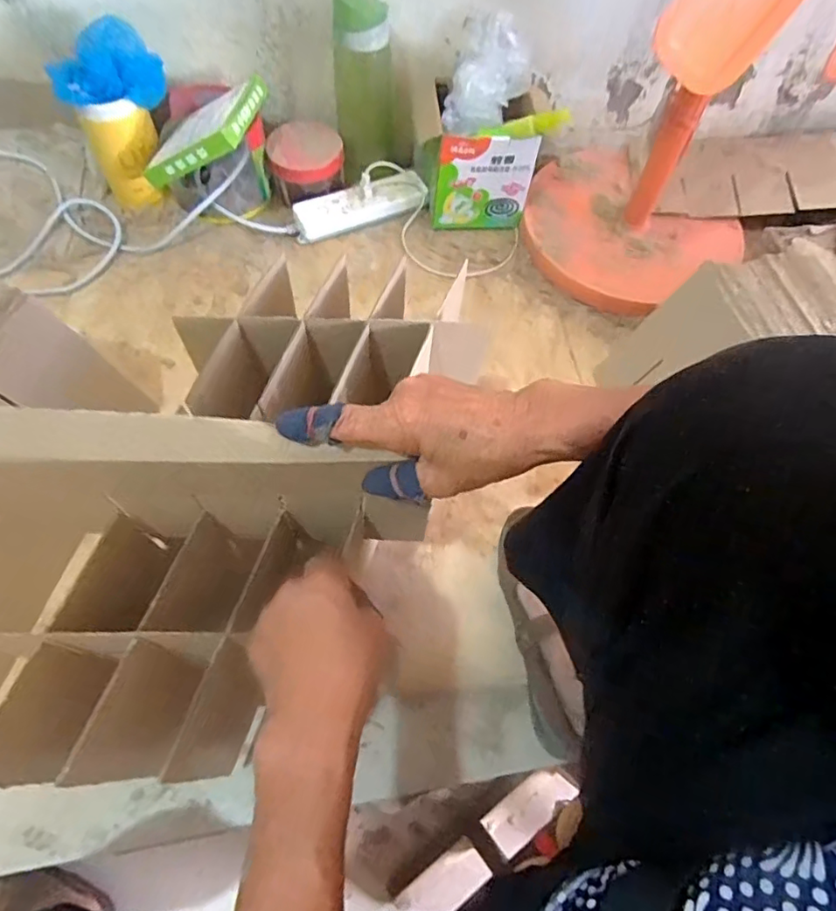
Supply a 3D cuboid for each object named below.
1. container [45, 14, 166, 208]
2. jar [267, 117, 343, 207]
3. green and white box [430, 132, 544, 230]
[{"bbox_3d":[-0.382,-0.436,0.730,0.129,0.193,0.077,-21,66,-13],"label":"container"},{"bbox_3d":[-0.160,-0.432,0.797,0.108,0.071,0.119,-12,64,-9],"label":"jar"},{"bbox_3d":[0.091,-0.370,0.750,0.127,0.131,0.024,-8,63,-7],"label":"green and white box"}]

